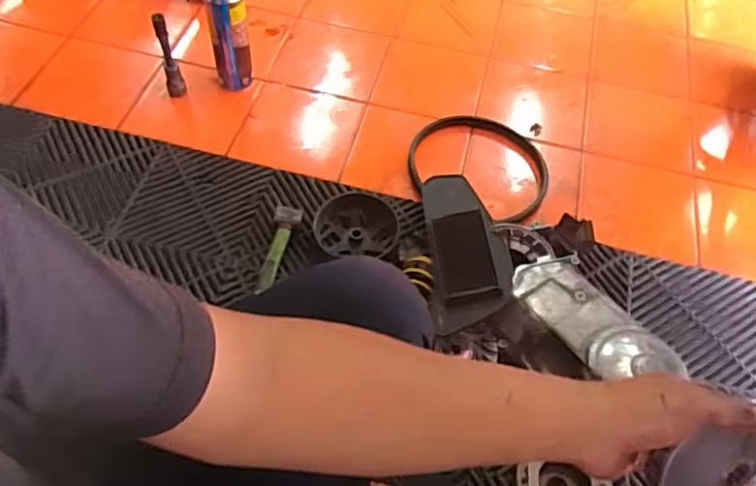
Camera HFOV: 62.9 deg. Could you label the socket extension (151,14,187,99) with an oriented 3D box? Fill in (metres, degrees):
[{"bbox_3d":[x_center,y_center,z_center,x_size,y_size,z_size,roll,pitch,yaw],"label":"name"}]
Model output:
[{"bbox_3d":[-0.366,-0.326,1.078,0.032,0.176,0.027,-14,57,-13],"label":"socket extension"}]

